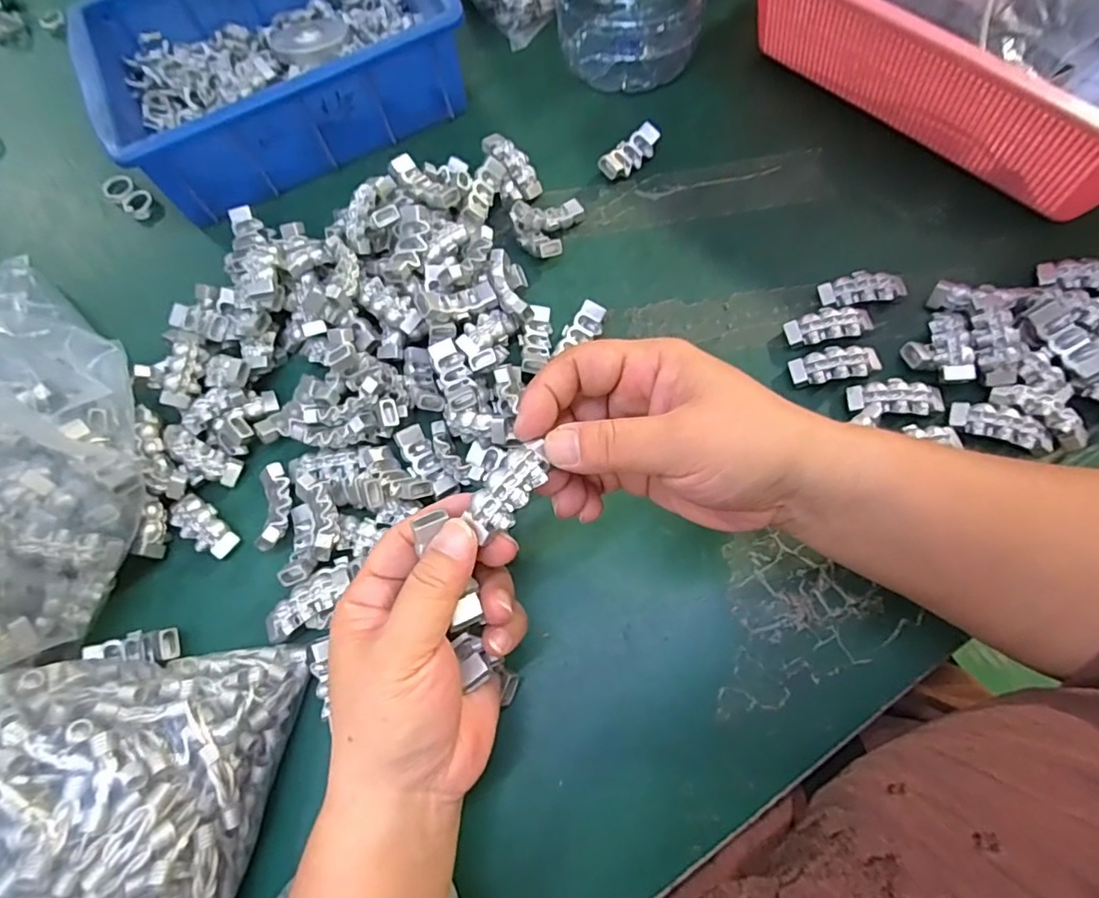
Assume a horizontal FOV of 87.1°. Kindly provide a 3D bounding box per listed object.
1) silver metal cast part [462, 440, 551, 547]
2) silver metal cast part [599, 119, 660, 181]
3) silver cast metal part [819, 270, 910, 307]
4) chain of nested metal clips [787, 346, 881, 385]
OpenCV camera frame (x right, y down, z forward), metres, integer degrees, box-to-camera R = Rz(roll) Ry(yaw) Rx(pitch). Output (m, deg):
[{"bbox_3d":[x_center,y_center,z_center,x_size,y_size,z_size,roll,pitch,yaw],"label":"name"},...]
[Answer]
[{"bbox_3d":[-0.016,0.015,0.229,0.018,0.007,0.040,34,82,14],"label":"silver metal cast part"},{"bbox_3d":[0.055,-0.203,0.397,0.045,0.016,0.018,-44,71,-12],"label":"silver metal cast part"},{"bbox_3d":[0.185,-0.095,0.340,0.047,0.008,0.019,-6,68,2],"label":"silver cast metal part"},{"bbox_3d":[0.161,-0.047,0.327,0.047,0.015,0.019,-9,68,1],"label":"chain of nested metal clips"}]

